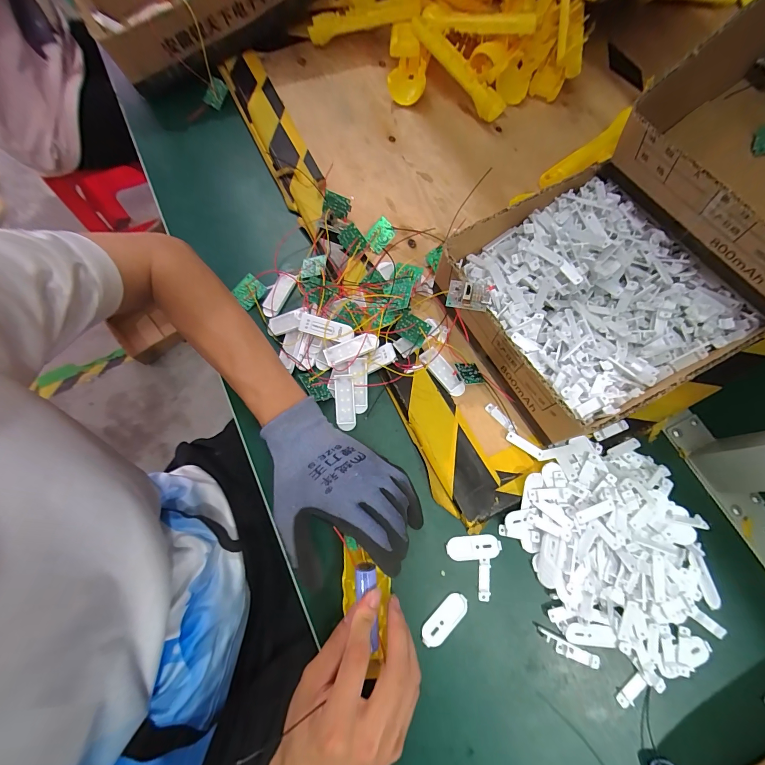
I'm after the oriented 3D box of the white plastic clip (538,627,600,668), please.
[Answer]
[{"bbox_3d":[0.162,0.233,0.296,0.055,0.007,0.012,24,74,8],"label":"white plastic clip"}]

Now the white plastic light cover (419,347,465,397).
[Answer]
[{"bbox_3d":[0.063,-0.011,0.357,0.019,0.007,0.057,-36,75,-11],"label":"white plastic light cover"}]

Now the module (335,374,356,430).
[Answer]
[{"bbox_3d":[-0.039,0.021,0.354,0.020,0.006,0.057,-4,89,-1],"label":"module"}]

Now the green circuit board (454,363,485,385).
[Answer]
[{"bbox_3d":[0.090,-0.009,0.353,0.033,0.006,0.024,-3,59,-37],"label":"green circuit board"}]

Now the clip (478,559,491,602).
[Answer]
[{"bbox_3d":[0.094,0.182,0.314,0.011,0.004,0.036,5,72,1],"label":"clip"}]

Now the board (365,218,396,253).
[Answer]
[{"bbox_3d":[-0.002,-0.171,0.401,0.035,0.028,0.004,-48,37,0],"label":"board"}]

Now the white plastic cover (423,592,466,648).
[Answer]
[{"bbox_3d":[0.056,0.212,0.304,0.020,0.004,0.050,44,77,13],"label":"white plastic cover"}]

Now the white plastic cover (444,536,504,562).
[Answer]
[{"bbox_3d":[0.086,0.156,0.321,0.050,0.004,0.021,-5,72,-2],"label":"white plastic cover"}]

